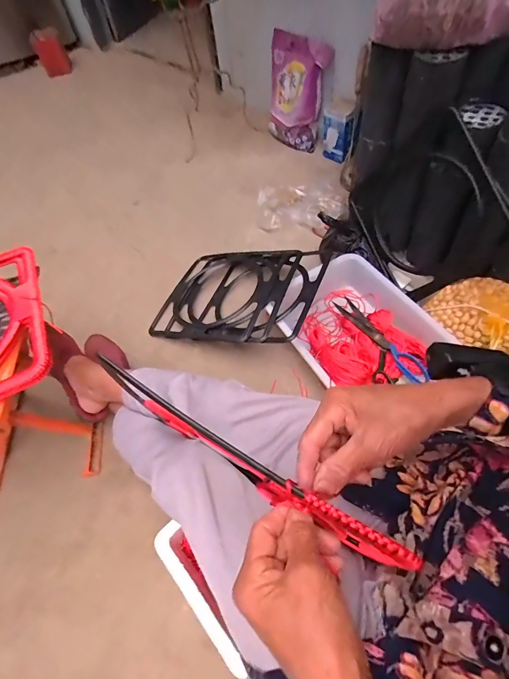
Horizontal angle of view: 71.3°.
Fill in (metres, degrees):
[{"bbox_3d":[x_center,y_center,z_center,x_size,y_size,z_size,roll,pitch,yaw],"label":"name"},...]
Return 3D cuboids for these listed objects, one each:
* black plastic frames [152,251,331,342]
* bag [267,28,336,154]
[{"bbox_3d":[-0.044,-0.129,0.980,0.449,0.062,0.348,3,52,26],"label":"black plastic frames"},{"bbox_3d":[0.149,-0.970,1.400,0.067,0.369,0.305,-23,47,-32],"label":"bag"}]

